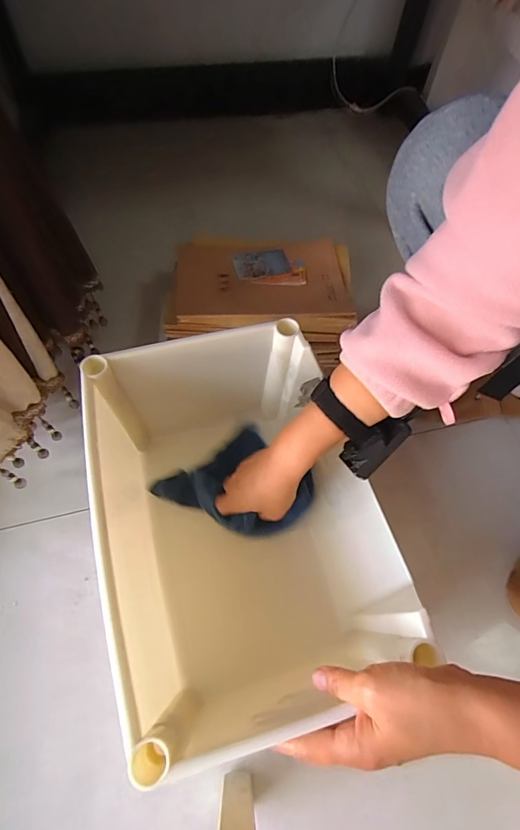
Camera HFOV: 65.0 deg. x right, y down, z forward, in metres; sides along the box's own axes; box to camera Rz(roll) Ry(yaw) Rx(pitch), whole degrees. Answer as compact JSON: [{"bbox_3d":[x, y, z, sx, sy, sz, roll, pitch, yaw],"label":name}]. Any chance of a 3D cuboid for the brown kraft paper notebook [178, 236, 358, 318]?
[{"bbox_3d":[0.006,-0.211,0.628,0.264,0.020,0.185,-3,58,-5],"label":"brown kraft paper notebook"}]

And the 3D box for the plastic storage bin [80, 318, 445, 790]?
[{"bbox_3d":[-0.020,0.107,0.420,0.259,0.179,0.349,-16,64,-11],"label":"plastic storage bin"}]

